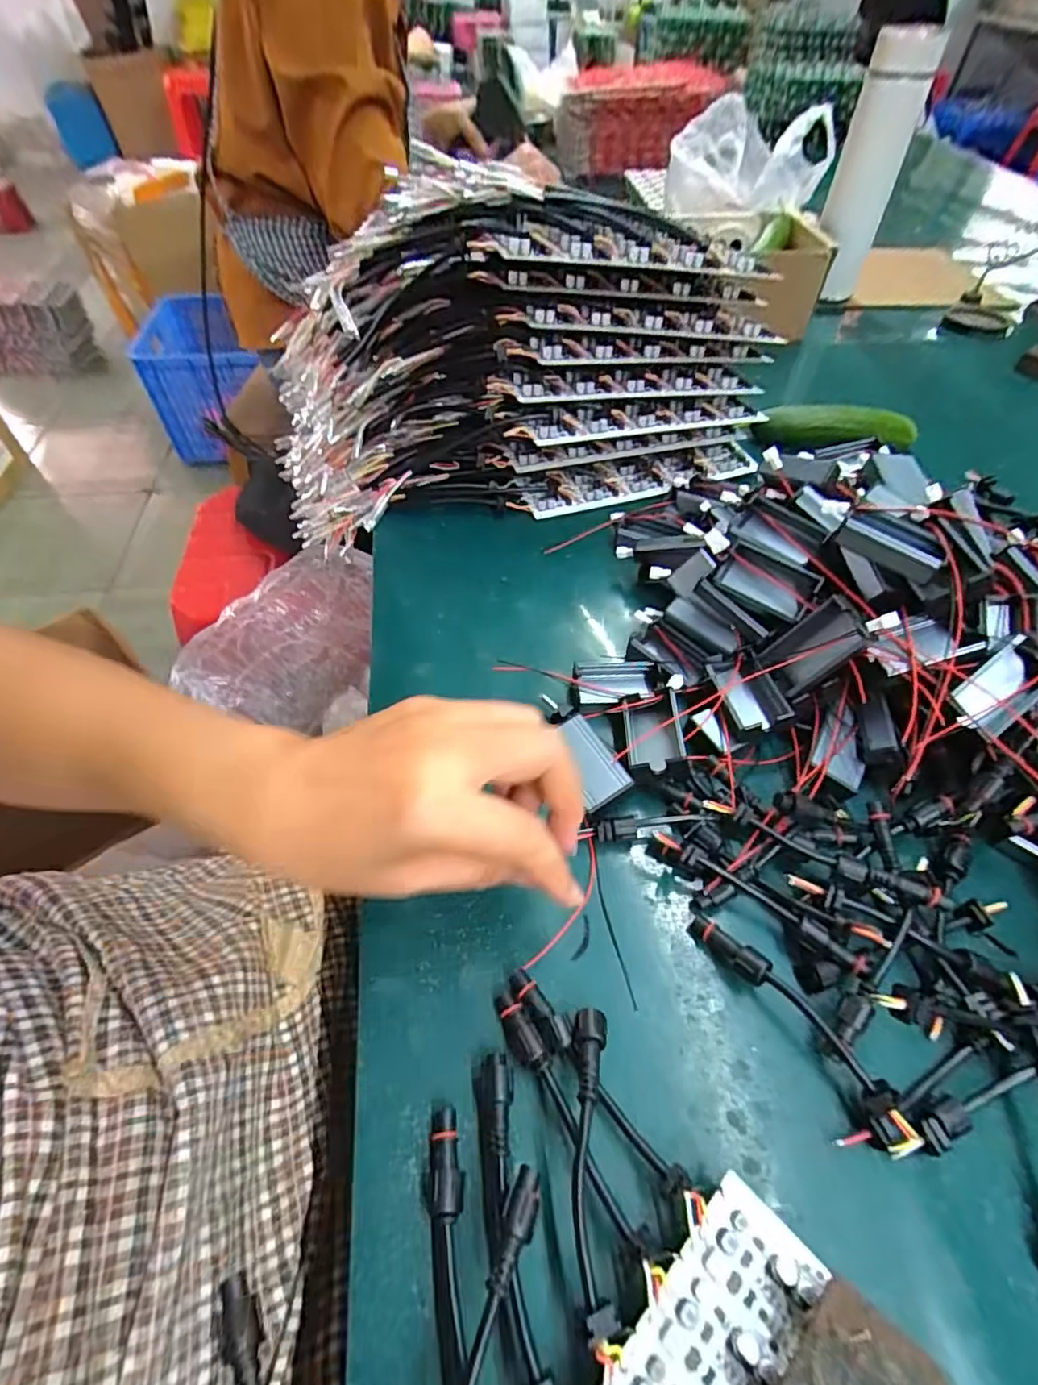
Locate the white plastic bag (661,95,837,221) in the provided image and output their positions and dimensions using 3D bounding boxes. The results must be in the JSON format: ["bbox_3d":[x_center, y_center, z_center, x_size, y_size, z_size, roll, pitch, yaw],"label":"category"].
[{"bbox_3d":[0.274,-0.657,0.728,0.196,0.081,0.220,19,55,13],"label":"white plastic bag"}]

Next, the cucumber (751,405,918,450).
[{"bbox_3d":[0.283,-0.236,0.519,0.137,0.027,0.028,8,53,5],"label":"cucumber"}]

